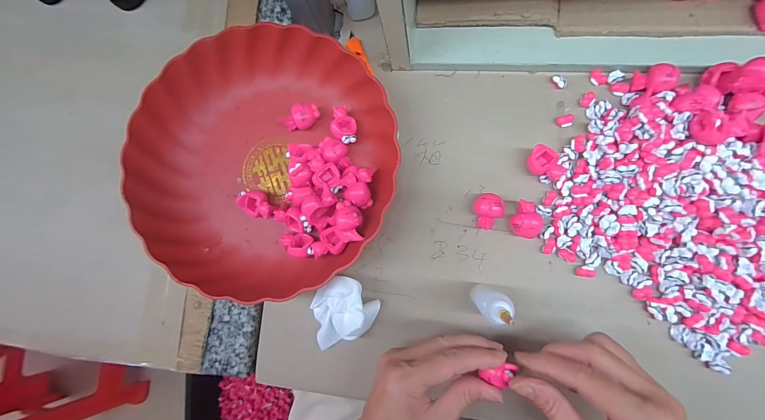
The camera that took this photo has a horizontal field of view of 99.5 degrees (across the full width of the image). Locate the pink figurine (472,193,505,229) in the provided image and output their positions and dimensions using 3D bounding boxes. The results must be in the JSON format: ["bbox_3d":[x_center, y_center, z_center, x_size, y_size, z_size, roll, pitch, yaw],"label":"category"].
[{"bbox_3d":[0.095,0.001,0.294,0.026,0.021,0.030,4,85,9],"label":"pink figurine"}]

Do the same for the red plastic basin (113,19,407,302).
[{"bbox_3d":[-0.107,-0.046,0.306,0.236,0.056,0.241,2,84,9],"label":"red plastic basin"}]

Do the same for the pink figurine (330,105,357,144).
[{"bbox_3d":[-0.038,-0.083,0.318,0.022,0.014,0.035,-2,84,8],"label":"pink figurine"}]

